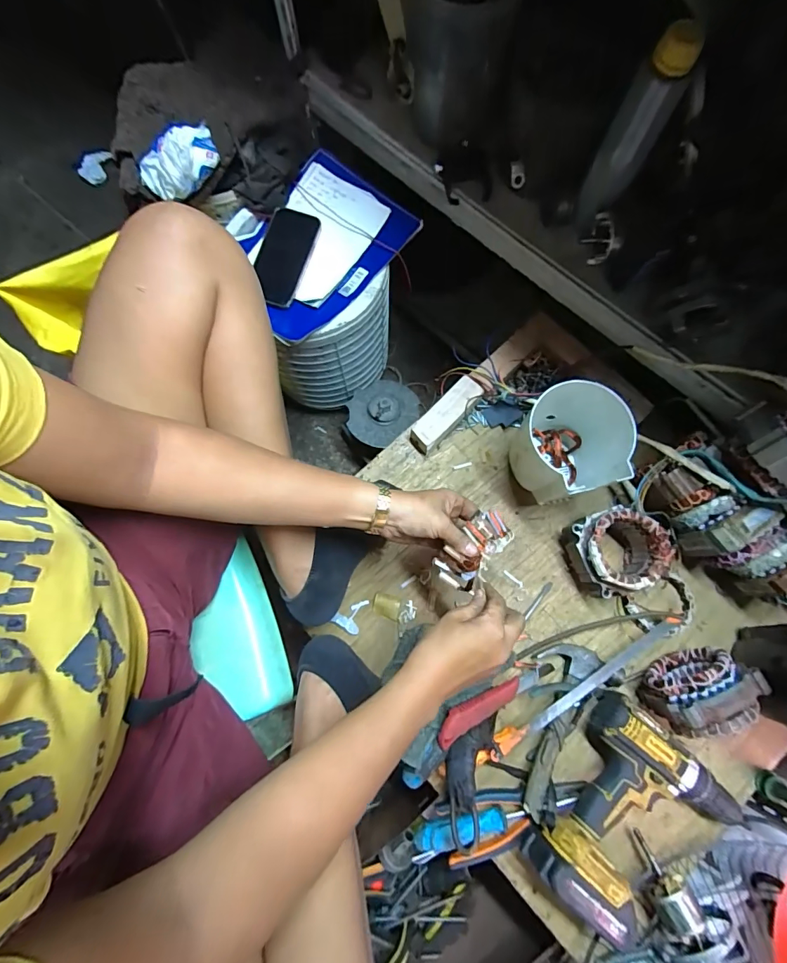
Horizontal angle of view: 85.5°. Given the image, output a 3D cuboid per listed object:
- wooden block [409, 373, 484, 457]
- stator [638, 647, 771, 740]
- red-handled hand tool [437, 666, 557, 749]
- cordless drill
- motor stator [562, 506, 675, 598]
[{"bbox_3d":[0.078,-0.100,0.639,0.041,0.036,0.125,42,81,10],"label":"wooden block"},{"bbox_3d":[0.368,0.254,0.517,0.101,0.106,0.064,-22,77,-4],"label":"stator"},{"bbox_3d":[0.134,0.272,0.535,0.185,0.027,0.035,-14,75,-29],"label":"red-handled hand tool"},{"bbox_3d":[0.281,0.394,0.491,0.185,0.089,0.212,37,80,10],"label":"cordless drill"},{"bbox_3d":[0.296,0.092,0.572,0.109,0.080,0.101,0,76,2],"label":"motor stator"}]

